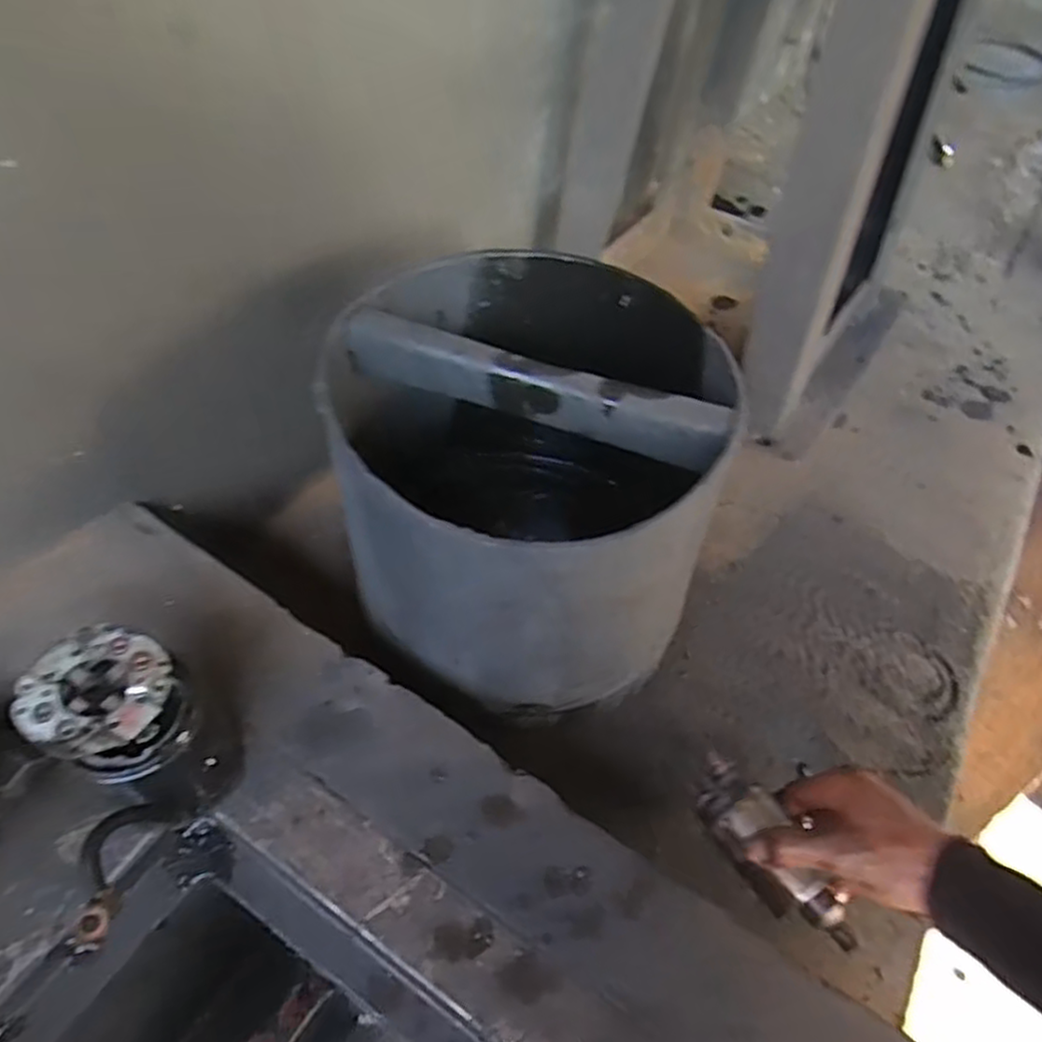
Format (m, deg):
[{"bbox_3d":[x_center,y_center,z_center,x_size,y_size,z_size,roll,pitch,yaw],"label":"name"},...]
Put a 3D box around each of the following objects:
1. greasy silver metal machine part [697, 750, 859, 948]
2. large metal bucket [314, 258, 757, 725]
[{"bbox_3d":[0.172,0.231,0.509,0.049,0.035,0.138,-25,62,-21],"label":"greasy silver metal machine part"},{"bbox_3d":[-0.003,-0.011,0.609,0.267,0.290,0.308,5,51,1],"label":"large metal bucket"}]

